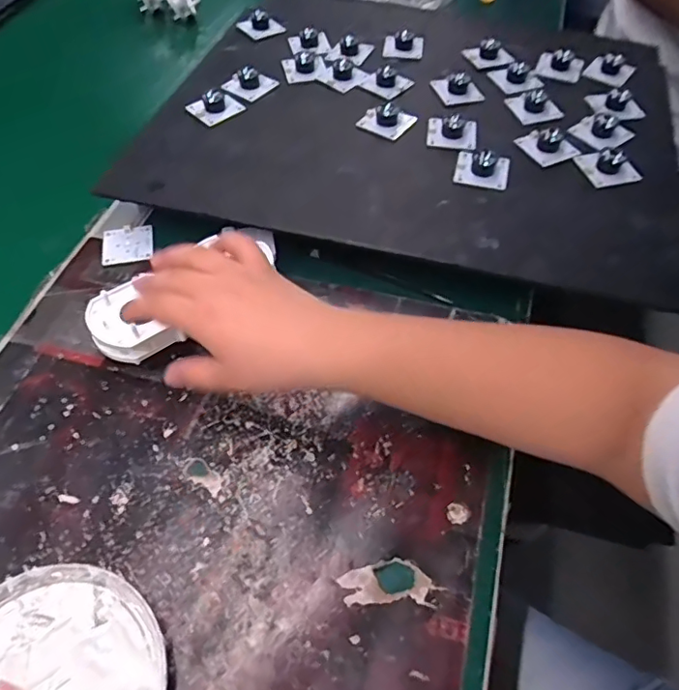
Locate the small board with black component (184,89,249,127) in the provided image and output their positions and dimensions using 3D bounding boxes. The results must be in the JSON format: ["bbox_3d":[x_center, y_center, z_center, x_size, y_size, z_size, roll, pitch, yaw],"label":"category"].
[{"bbox_3d":[-0.121,-0.236,0.532,0.043,0.015,0.040,-38,62,-23],"label":"small board with black component"}]

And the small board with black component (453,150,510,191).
[{"bbox_3d":[0.126,-0.157,0.477,0.046,0.018,0.040,12,55,9],"label":"small board with black component"}]

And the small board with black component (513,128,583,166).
[{"bbox_3d":[0.190,-0.185,0.493,0.036,0.018,0.042,-20,57,-13],"label":"small board with black component"}]

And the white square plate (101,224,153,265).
[{"bbox_3d":[-0.187,-0.089,0.479,0.043,0.004,0.043,-9,55,-6],"label":"white square plate"}]

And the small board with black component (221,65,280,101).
[{"bbox_3d":[-0.091,-0.274,0.557,0.039,0.018,0.045,31,60,21],"label":"small board with black component"}]

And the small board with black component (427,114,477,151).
[{"bbox_3d":[0.105,-0.201,0.504,0.044,0.017,0.039,7,55,5],"label":"small board with black component"}]

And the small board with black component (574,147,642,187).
[{"bbox_3d":[0.237,-0.159,0.473,0.042,0.018,0.038,-8,55,-6],"label":"small board with black component"}]

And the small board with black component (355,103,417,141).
[{"bbox_3d":[0.045,-0.219,0.518,0.046,0.017,0.040,34,61,22],"label":"small board with black component"}]

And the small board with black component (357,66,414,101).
[{"bbox_3d":[0.049,-0.274,0.556,0.040,0.018,0.041,-37,62,-23],"label":"small board with black component"}]

